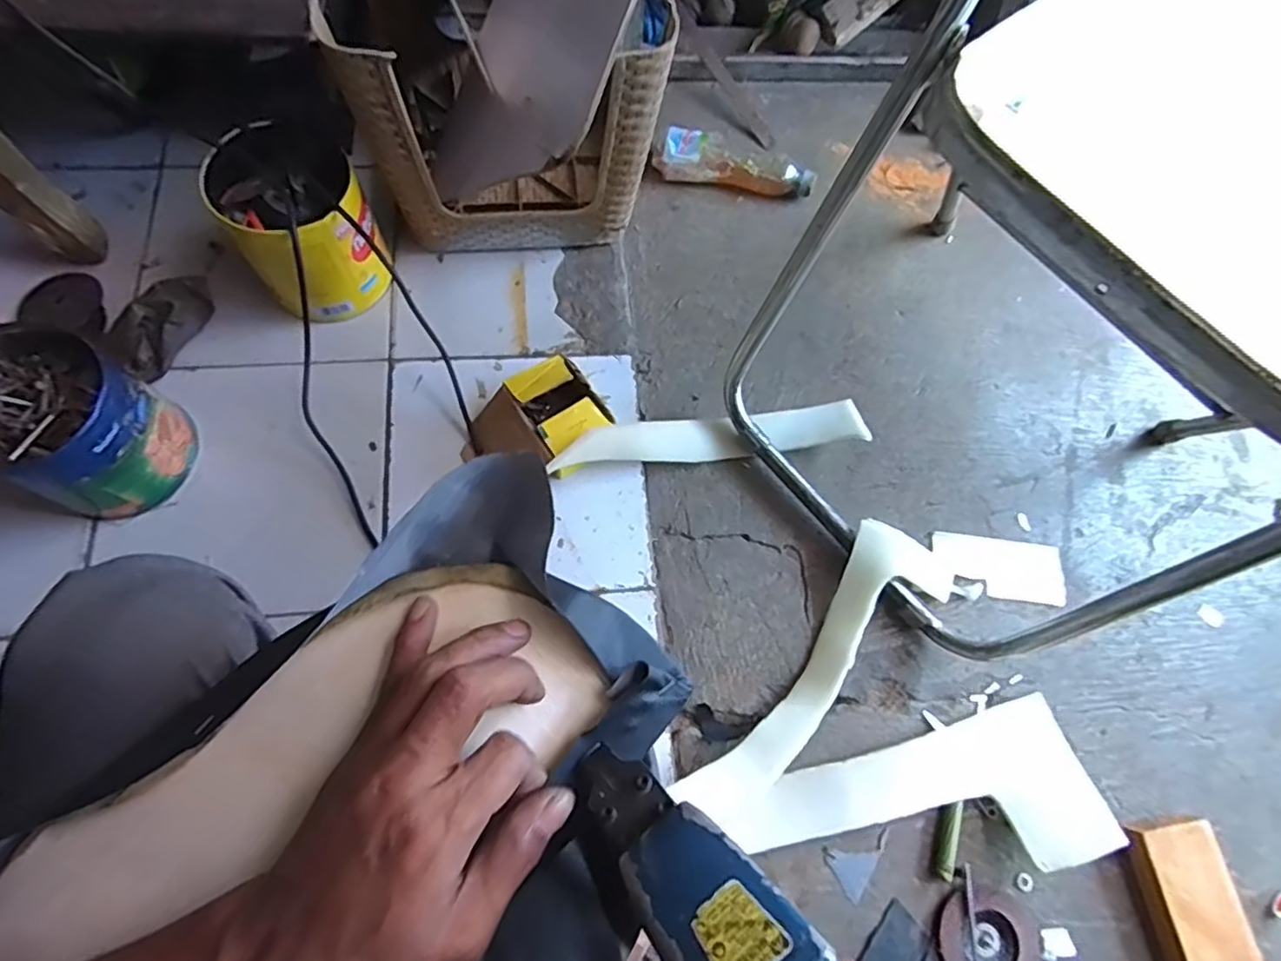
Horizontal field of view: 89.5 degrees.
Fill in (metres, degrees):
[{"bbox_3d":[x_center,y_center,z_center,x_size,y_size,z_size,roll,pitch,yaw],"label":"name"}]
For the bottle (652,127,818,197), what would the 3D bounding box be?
[{"bbox_3d":[0.136,-0.450,0.922,0.223,0.062,0.056,11,70,1],"label":"bottle"}]

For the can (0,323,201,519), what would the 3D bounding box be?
[{"bbox_3d":[-0.564,-0.050,0.651,0.151,0.148,0.139,27,71,5],"label":"can"}]

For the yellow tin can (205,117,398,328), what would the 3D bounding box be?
[{"bbox_3d":[-0.383,-0.285,0.743,0.159,0.153,0.140,42,73,10],"label":"yellow tin can"}]

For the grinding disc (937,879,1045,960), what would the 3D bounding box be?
[{"bbox_3d":[0.346,0.458,0.639,0.102,0.011,0.096,33,72,9],"label":"grinding disc"}]

